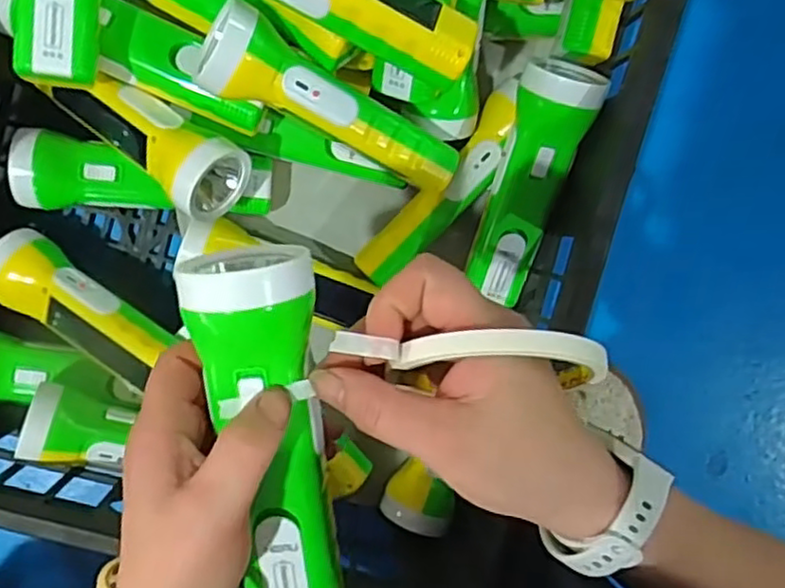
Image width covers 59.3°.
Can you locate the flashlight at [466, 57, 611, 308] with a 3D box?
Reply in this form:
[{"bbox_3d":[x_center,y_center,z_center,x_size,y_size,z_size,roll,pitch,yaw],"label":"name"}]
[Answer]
[{"bbox_3d":[0.090,-0.072,0.463,0.046,0.040,0.159,13,119,-3],"label":"flashlight"}]

